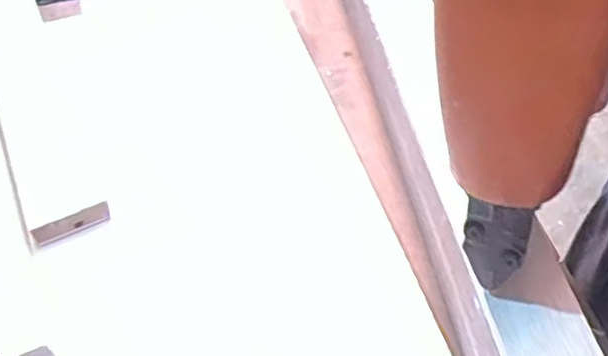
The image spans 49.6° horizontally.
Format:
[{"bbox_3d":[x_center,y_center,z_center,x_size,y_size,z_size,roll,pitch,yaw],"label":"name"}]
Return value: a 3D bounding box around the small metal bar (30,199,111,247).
[{"bbox_3d":[-0.150,0.030,0.427,0.048,0.018,0.005,-22,54,-14],"label":"small metal bar"}]

